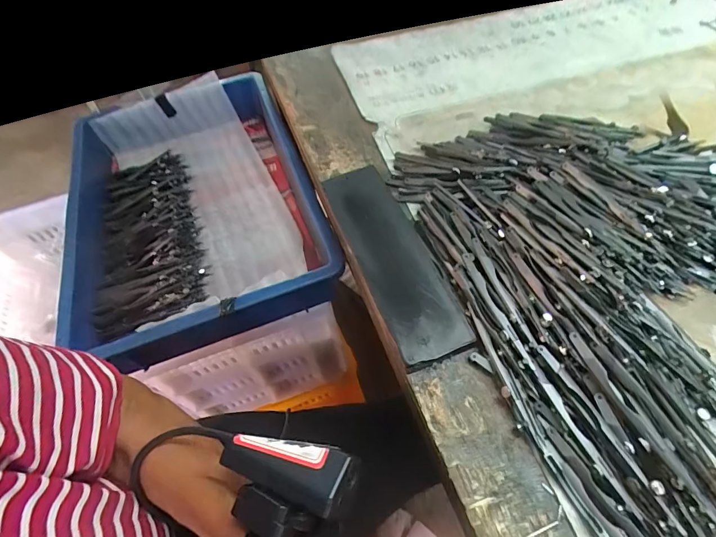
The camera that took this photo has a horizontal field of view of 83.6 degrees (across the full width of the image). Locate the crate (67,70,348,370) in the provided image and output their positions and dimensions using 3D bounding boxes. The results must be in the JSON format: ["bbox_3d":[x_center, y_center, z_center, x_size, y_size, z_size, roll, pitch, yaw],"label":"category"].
[{"bbox_3d":[-0.206,-0.083,0.512,0.272,0.087,0.386,-20,55,-8],"label":"crate"}]

